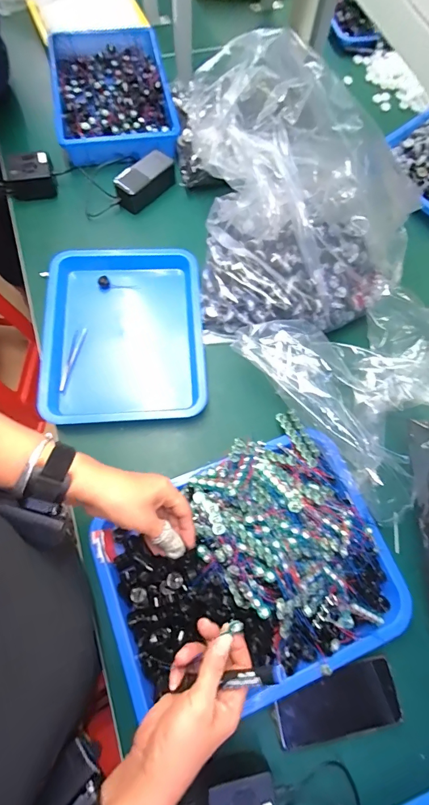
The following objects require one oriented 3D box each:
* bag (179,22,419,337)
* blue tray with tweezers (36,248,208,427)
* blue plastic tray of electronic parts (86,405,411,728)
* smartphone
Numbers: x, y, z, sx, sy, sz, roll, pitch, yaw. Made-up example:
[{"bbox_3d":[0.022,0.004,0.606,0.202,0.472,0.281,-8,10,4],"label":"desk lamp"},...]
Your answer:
[{"bbox_3d":[0.135,-0.306,0.563,0.334,0.271,0.310,-12,71,-7],"label":"bag"},{"bbox_3d":[-0.154,-0.117,0.652,0.266,0.064,0.334,-5,70,-4],"label":"blue tray with tweezers"},{"bbox_3d":[0.045,0.213,0.485,0.370,0.084,0.305,-21,72,-10],"label":"blue plastic tray of electronic parts"},{"bbox_3d":[0.160,0.393,0.482,0.162,0.016,0.070,-11,56,-7],"label":"smartphone"}]

